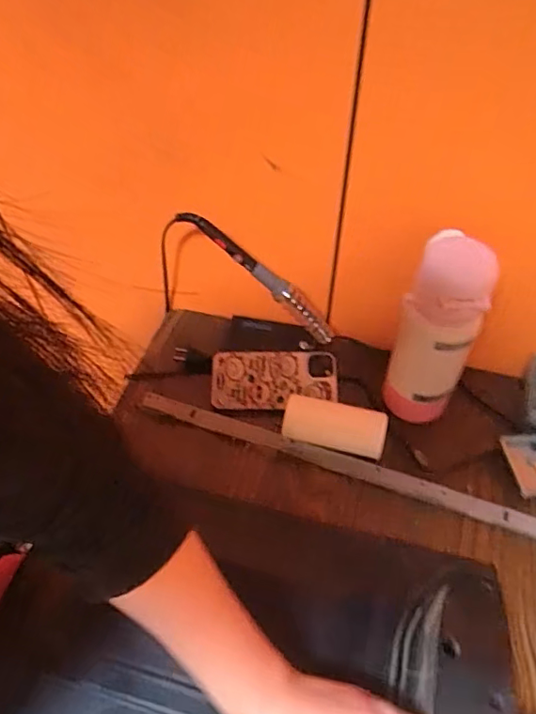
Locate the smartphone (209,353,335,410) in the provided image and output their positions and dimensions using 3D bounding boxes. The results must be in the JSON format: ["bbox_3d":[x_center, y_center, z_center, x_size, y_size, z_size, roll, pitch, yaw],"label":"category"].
[{"bbox_3d":[0.007,0.028,0.636,0.146,0.010,0.070,0,73,3],"label":"smartphone"}]

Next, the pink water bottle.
[{"bbox_3d":[0.166,-0.016,0.540,0.074,0.226,0.065,21,54,15],"label":"pink water bottle"}]

